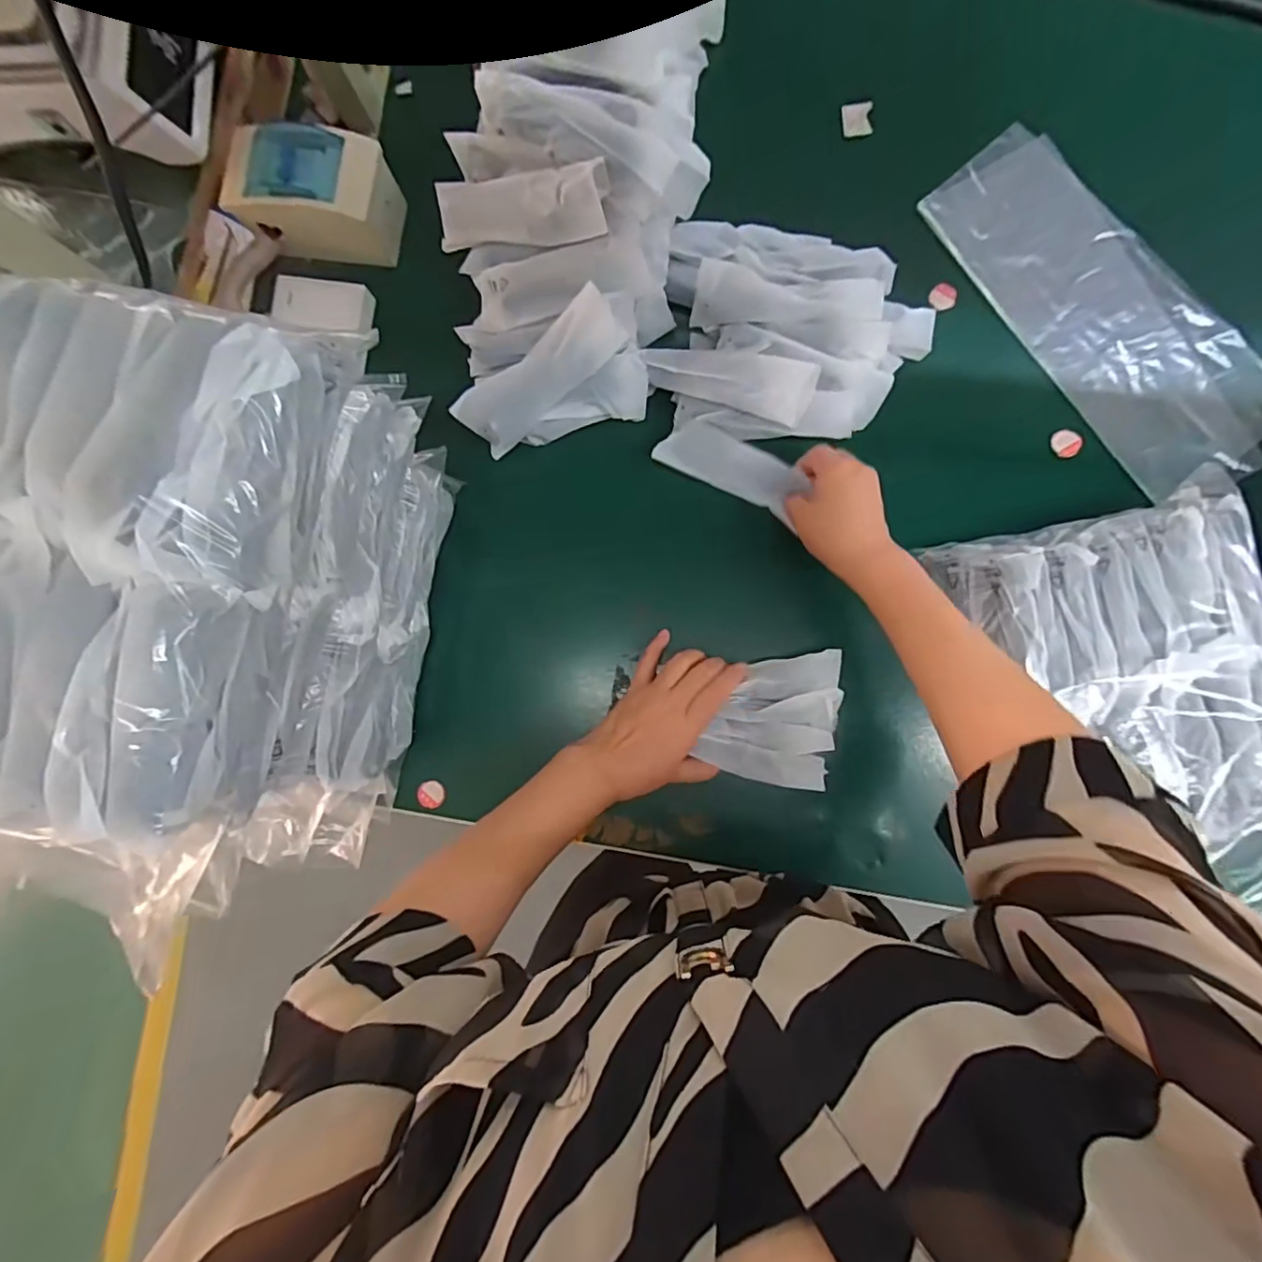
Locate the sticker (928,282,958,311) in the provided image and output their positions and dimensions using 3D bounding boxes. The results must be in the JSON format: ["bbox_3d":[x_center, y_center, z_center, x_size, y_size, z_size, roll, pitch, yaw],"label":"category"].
[{"bbox_3d":[0.286,-0.307,0.530,0.024,0.007,0.026,1,98,7],"label":"sticker"}]

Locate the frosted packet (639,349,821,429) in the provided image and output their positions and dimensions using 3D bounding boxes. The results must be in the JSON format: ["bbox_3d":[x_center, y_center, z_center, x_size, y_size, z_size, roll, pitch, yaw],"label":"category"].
[{"bbox_3d":[0.079,-0.212,0.485,0.143,0.023,0.050,21,89,21],"label":"frosted packet"}]

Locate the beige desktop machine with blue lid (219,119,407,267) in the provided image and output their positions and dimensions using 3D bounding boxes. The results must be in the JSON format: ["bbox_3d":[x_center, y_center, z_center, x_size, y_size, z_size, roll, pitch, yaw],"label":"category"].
[{"bbox_3d":[-0.289,-0.401,0.533,0.139,0.073,0.086,15,88,4],"label":"beige desktop machine with blue lid"}]

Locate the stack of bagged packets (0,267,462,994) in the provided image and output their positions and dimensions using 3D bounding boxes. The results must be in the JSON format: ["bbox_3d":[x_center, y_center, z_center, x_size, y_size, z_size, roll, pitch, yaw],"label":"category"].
[{"bbox_3d":[-0.267,-0.016,0.383,0.182,0.275,0.315,13,88,4],"label":"stack of bagged packets"}]

